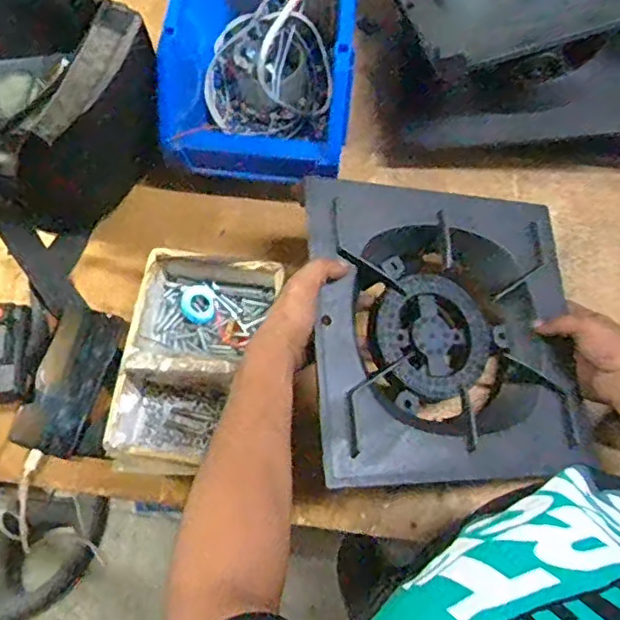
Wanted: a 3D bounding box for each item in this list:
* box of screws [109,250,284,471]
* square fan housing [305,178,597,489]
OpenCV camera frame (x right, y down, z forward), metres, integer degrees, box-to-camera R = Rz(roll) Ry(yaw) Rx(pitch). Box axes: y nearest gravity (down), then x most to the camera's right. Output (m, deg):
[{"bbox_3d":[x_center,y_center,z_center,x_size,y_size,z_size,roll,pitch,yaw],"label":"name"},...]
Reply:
[{"bbox_3d":[-0.131,0.053,0.649,0.137,0.093,0.236,17,71,5],"label":"box of screws"},{"bbox_3d":[0.133,0.020,0.619,0.282,0.054,0.289,1,72,-21],"label":"square fan housing"}]

